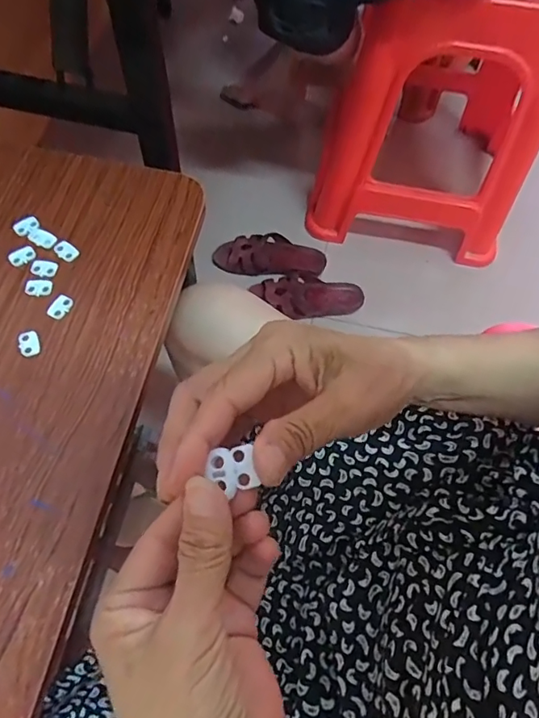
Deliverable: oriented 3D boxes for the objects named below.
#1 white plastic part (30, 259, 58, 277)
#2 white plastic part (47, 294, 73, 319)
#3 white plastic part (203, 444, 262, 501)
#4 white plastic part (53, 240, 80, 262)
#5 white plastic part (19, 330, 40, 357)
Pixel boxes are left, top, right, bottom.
[{"bbox_3d":[-0.172,-0.070,0.387,0.020,0.004,0.013,13,65,2],"label":"white plastic part"},{"bbox_3d":[-0.154,-0.039,0.374,0.013,0.004,0.019,23,66,7],"label":"white plastic part"},{"bbox_3d":[-0.017,0.048,0.222,0.021,0.004,0.020,-7,66,-7],"label":"white plastic part"},{"bbox_3d":[-0.158,-0.084,0.395,0.019,0.004,0.013,36,68,13],"label":"white plastic part"},{"bbox_3d":[-0.170,-0.012,0.360,0.013,0.004,0.020,-16,67,-11],"label":"white plastic part"}]

